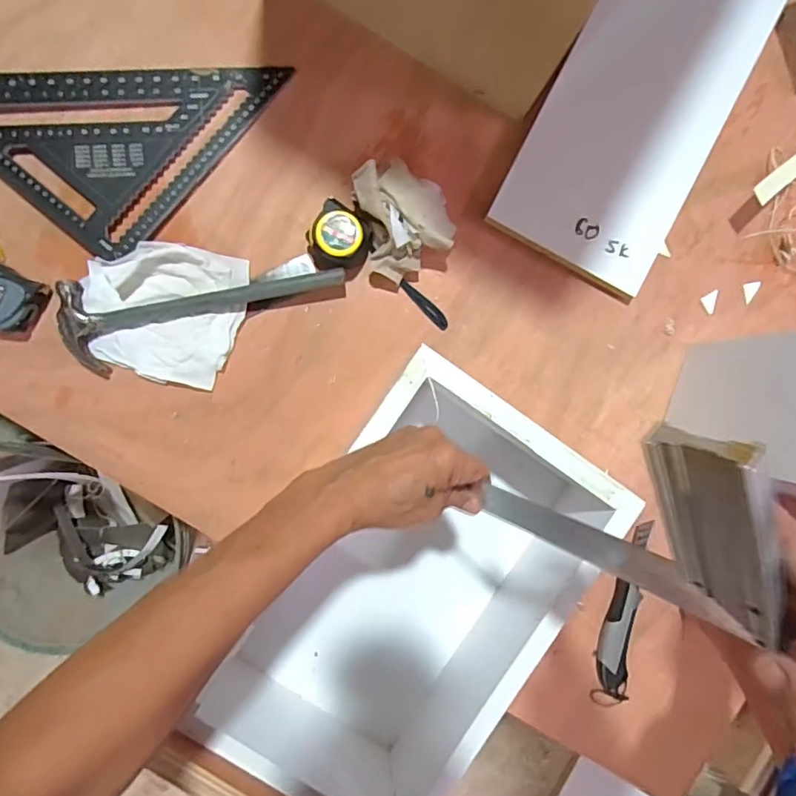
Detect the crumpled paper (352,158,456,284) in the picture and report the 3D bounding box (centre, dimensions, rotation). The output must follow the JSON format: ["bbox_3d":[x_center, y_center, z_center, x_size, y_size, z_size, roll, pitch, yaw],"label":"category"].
[{"bbox_3d":[0.010,-0.196,0.581,0.100,0.054,0.117,-14,93,-5],"label":"crumpled paper"}]

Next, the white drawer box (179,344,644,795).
[{"bbox_3d":[0.020,0.199,0.564,0.266,0.134,0.413,32,89,-6],"label":"white drawer box"}]

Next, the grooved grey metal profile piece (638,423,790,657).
[{"bbox_3d":[0.147,0.064,0.244,0.011,0.044,0.117,-39,120,-21],"label":"grooved grey metal profile piece"}]

